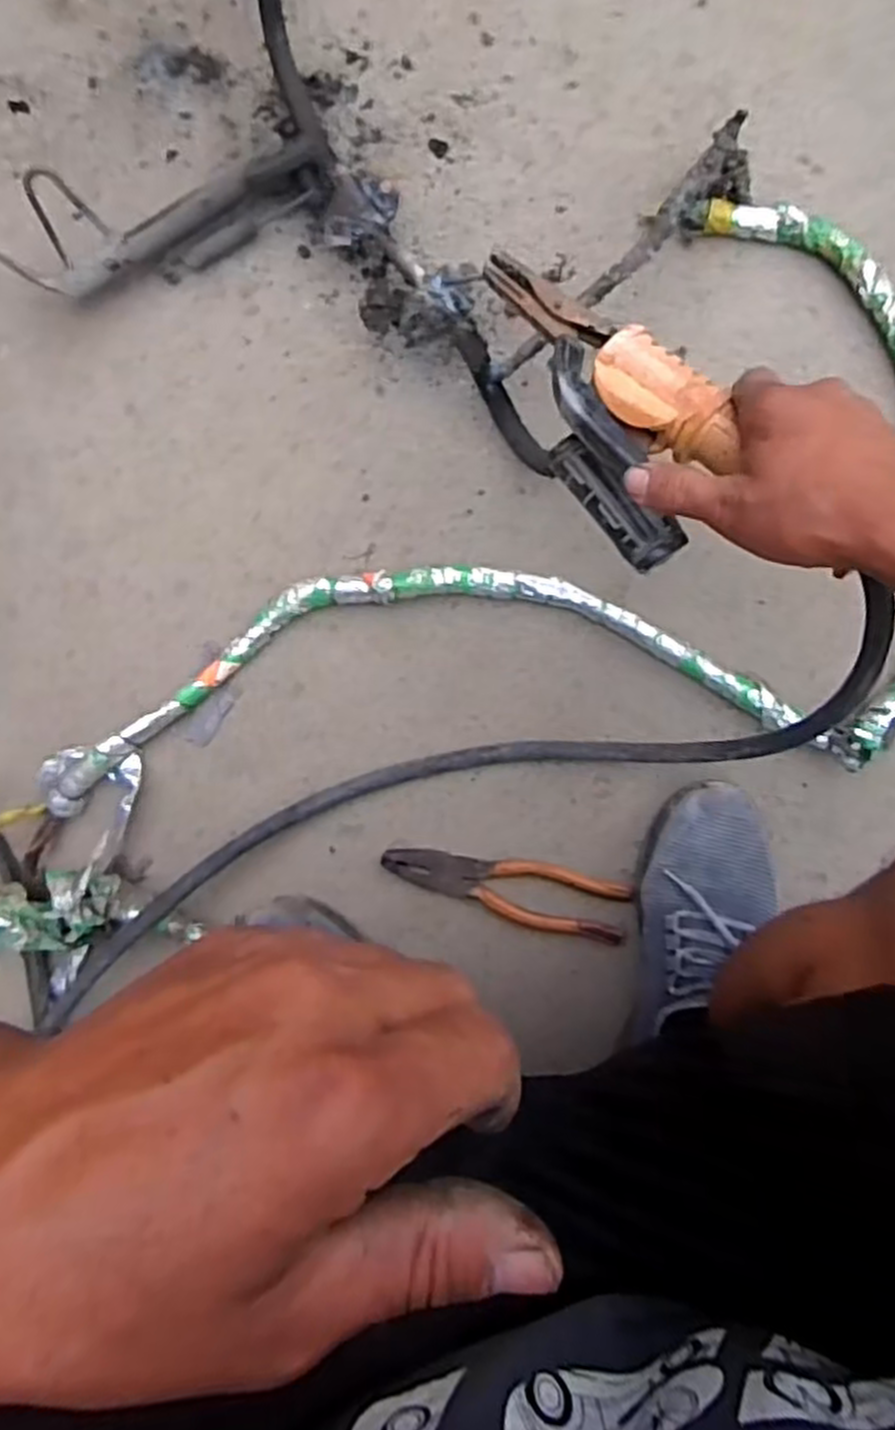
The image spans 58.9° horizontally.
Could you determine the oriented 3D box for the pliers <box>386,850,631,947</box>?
[{"bbox_3d":[0.045,0.134,0.616,0.189,0.021,0.048,14,95,-3],"label":"pliers"}]

